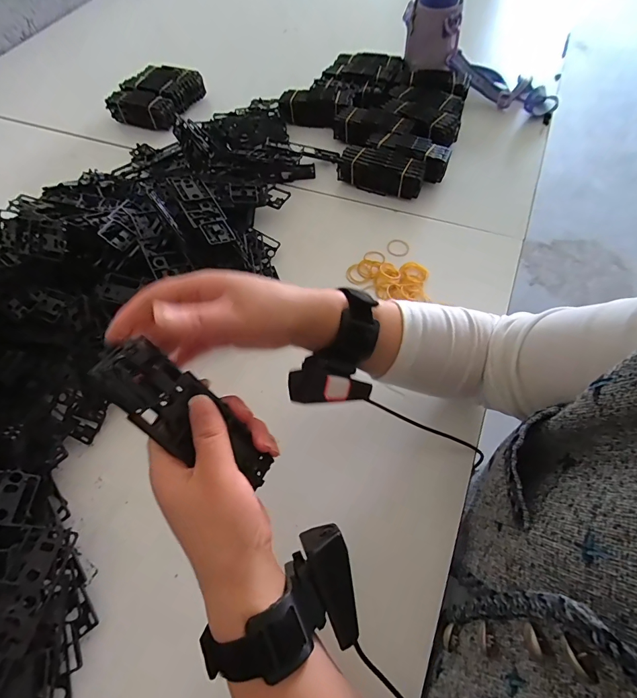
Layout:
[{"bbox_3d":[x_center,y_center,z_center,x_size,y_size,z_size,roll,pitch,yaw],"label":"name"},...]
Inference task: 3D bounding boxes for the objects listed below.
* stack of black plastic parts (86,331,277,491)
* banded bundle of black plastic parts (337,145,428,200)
[{"bbox_3d":[-0.081,0.045,0.245,0.127,0.013,0.044,42,64,-18],"label":"stack of black plastic parts"},{"bbox_3d":[0.096,-0.267,0.575,0.126,0.050,0.045,22,63,17],"label":"banded bundle of black plastic parts"}]

